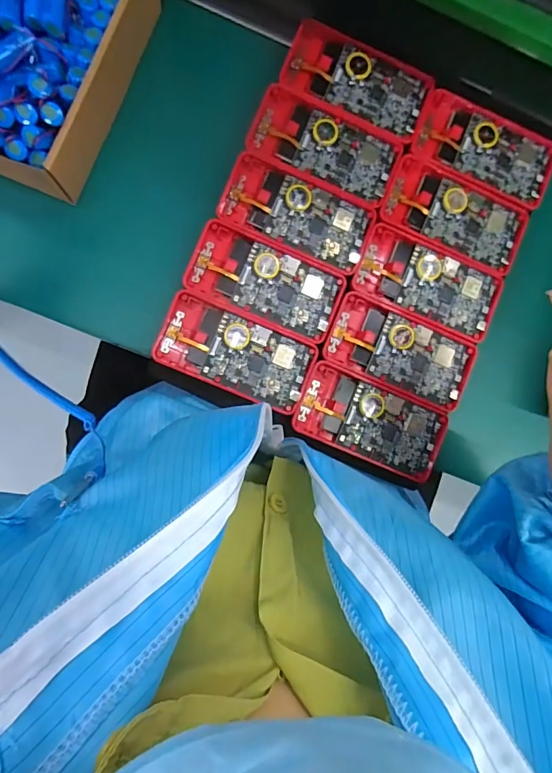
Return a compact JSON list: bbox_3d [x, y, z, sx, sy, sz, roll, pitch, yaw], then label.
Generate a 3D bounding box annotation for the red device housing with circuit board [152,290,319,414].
[{"bbox_3d":[-0.032,-0.027,0.344,0.121,0.010,0.061,23,87,-4],"label":"red device housing with circuit board"}]

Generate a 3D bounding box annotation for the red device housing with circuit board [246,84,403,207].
[{"bbox_3d":[0.041,-0.200,0.357,0.123,0.011,0.062,21,87,-4],"label":"red device housing with circuit board"}]

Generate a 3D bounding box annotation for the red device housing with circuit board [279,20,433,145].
[{"bbox_3d":[0.069,-0.256,0.357,0.123,0.009,0.065,21,87,-4],"label":"red device housing with circuit board"}]

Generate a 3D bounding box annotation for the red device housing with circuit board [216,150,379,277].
[{"bbox_3d":[0.018,-0.142,0.349,0.122,0.008,0.060,22,87,-4],"label":"red device housing with circuit board"}]

